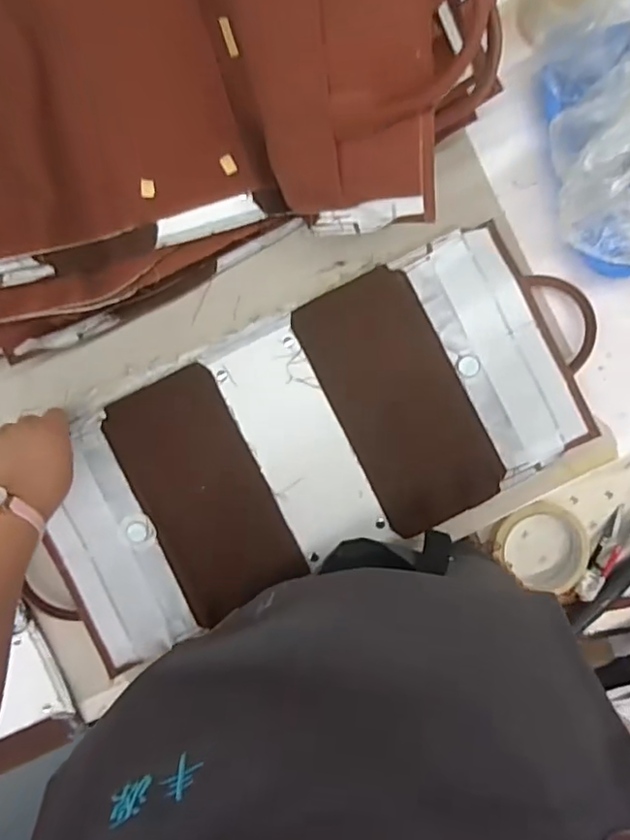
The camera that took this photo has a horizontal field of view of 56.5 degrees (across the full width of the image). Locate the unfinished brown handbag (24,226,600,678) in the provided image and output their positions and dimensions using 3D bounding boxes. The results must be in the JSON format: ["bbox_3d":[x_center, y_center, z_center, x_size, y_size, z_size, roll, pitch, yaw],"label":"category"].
[{"bbox_3d":[-0.011,0.028,0.574,0.534,0.026,0.235,-27,92,1],"label":"unfinished brown handbag"}]

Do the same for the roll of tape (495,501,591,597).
[{"bbox_3d":[0.232,0.128,0.595,0.096,0.020,0.086,40,93,-2],"label":"roll of tape"}]

